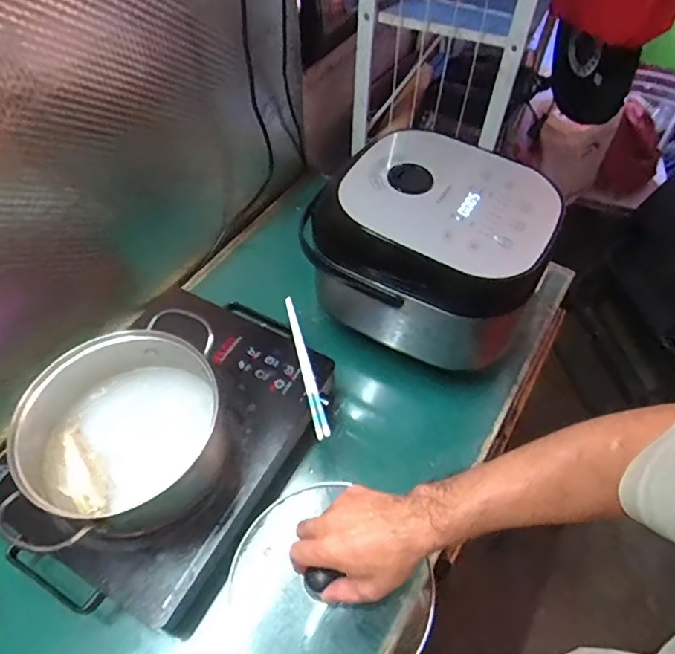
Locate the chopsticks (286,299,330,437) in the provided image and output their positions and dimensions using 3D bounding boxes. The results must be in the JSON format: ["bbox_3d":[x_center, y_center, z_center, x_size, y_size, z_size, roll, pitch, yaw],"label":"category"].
[{"bbox_3d":[-0.048,0.051,0.727,0.017,0.015,0.236,-12,55,-9],"label":"chopsticks"}]

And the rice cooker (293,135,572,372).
[{"bbox_3d":[0.134,-0.118,0.743,0.312,0.192,0.261,31,59,20],"label":"rice cooker"}]

